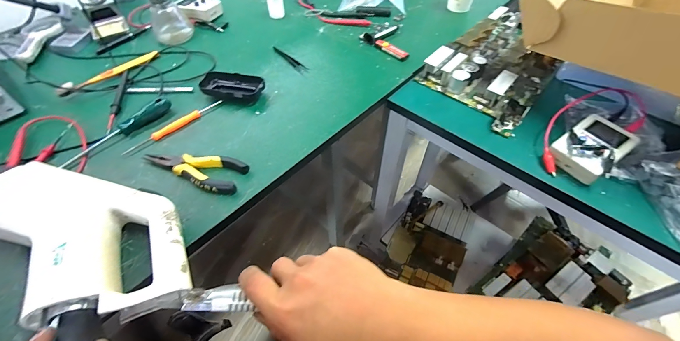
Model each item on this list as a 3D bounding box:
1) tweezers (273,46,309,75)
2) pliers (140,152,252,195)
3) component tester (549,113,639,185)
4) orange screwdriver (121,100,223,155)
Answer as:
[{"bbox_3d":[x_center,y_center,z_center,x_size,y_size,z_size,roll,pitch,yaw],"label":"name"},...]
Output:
[{"bbox_3d":[-0.103,-0.220,0.596,0.019,0.005,0.111,-36,60,-24],"label":"tweezers"},{"bbox_3d":[-0.205,-0.005,0.422,0.145,0.025,0.050,15,54,12],"label":"pliers"},{"bbox_3d":[0.354,-0.032,0.428,0.088,0.043,0.069,-33,59,-23],"label":"component tester"},{"bbox_3d":[-0.263,-0.073,0.482,0.159,0.011,0.015,-38,61,-25],"label":"orange screwdriver"}]

